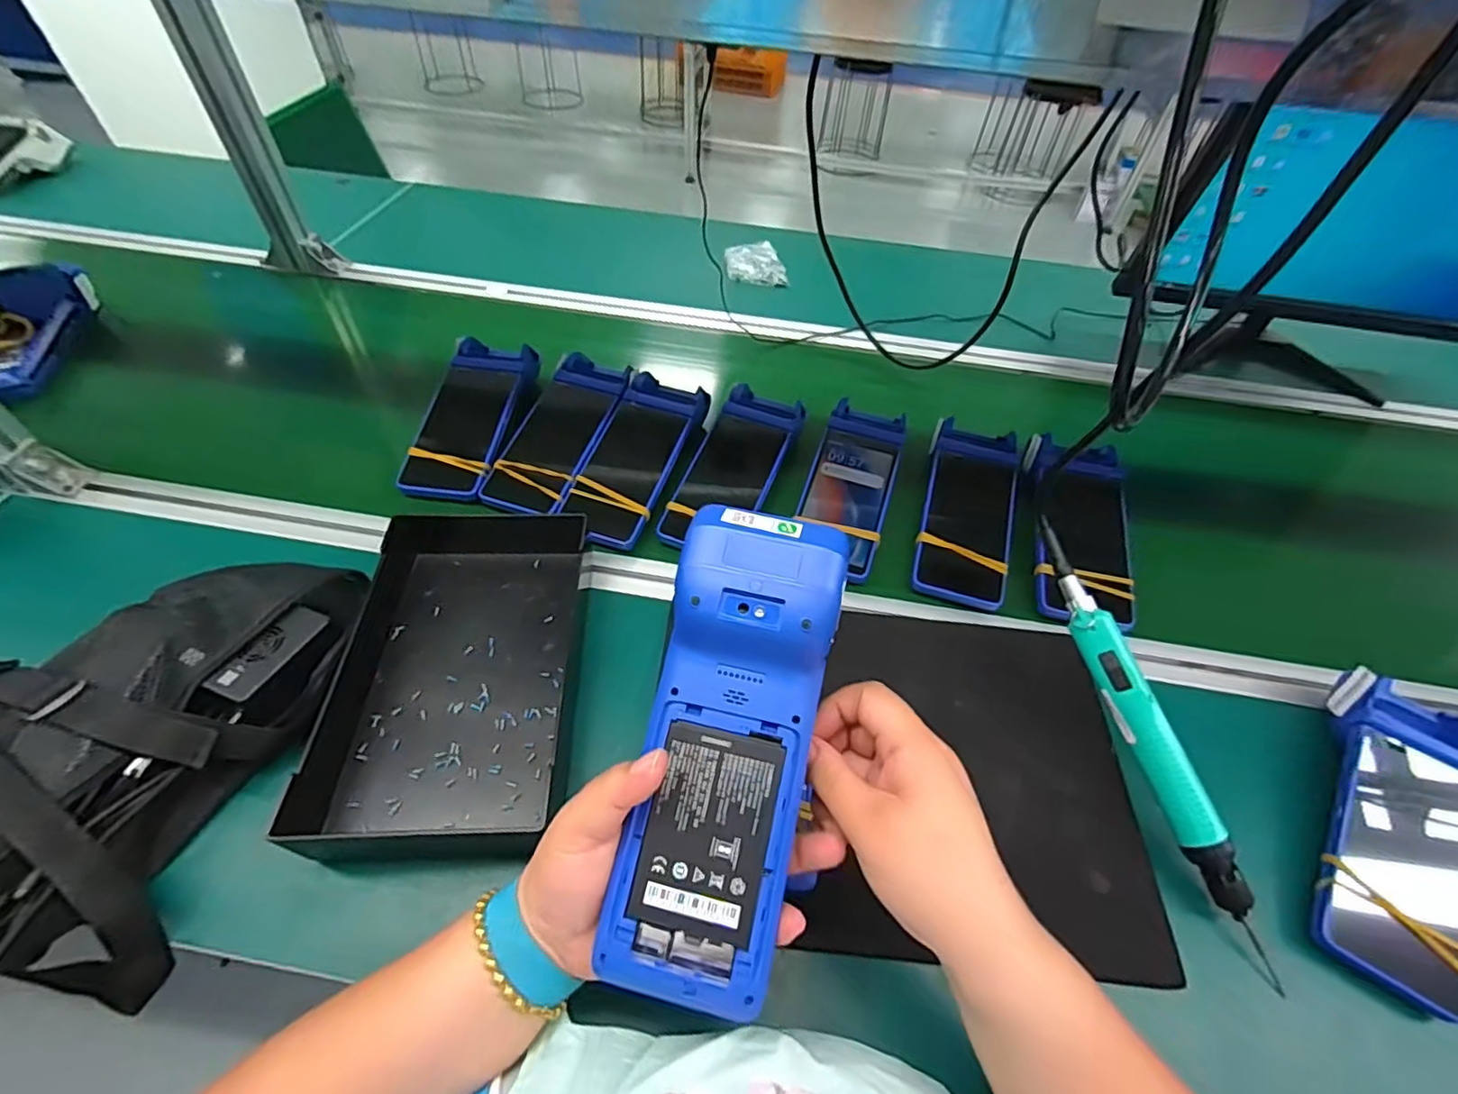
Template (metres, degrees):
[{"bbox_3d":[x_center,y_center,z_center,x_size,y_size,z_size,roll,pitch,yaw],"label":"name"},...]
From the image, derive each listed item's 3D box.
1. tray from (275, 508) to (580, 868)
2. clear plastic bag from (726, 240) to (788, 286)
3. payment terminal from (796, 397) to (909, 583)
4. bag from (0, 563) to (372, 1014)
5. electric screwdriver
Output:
[{"bbox_3d":[-0.203,0.076,0.471,0.173,0.048,0.290,0,51,-4],"label":"tray"},{"bbox_3d":[0.039,-0.432,0.935,0.086,0.025,0.098,-1,51,-5],"label":"clear plastic bag"},{"bbox_3d":[0.122,-0.062,0.614,0.078,0.039,0.203,17,52,9],"label":"payment terminal"},{"bbox_3d":[-0.405,0.119,0.413,0.226,0.064,0.275,8,51,2],"label":"bag"},{"bbox_3d":[0.285,0.125,0.421,0.027,0.027,0.317,-15,73,-16],"label":"electric screwdriver"}]

